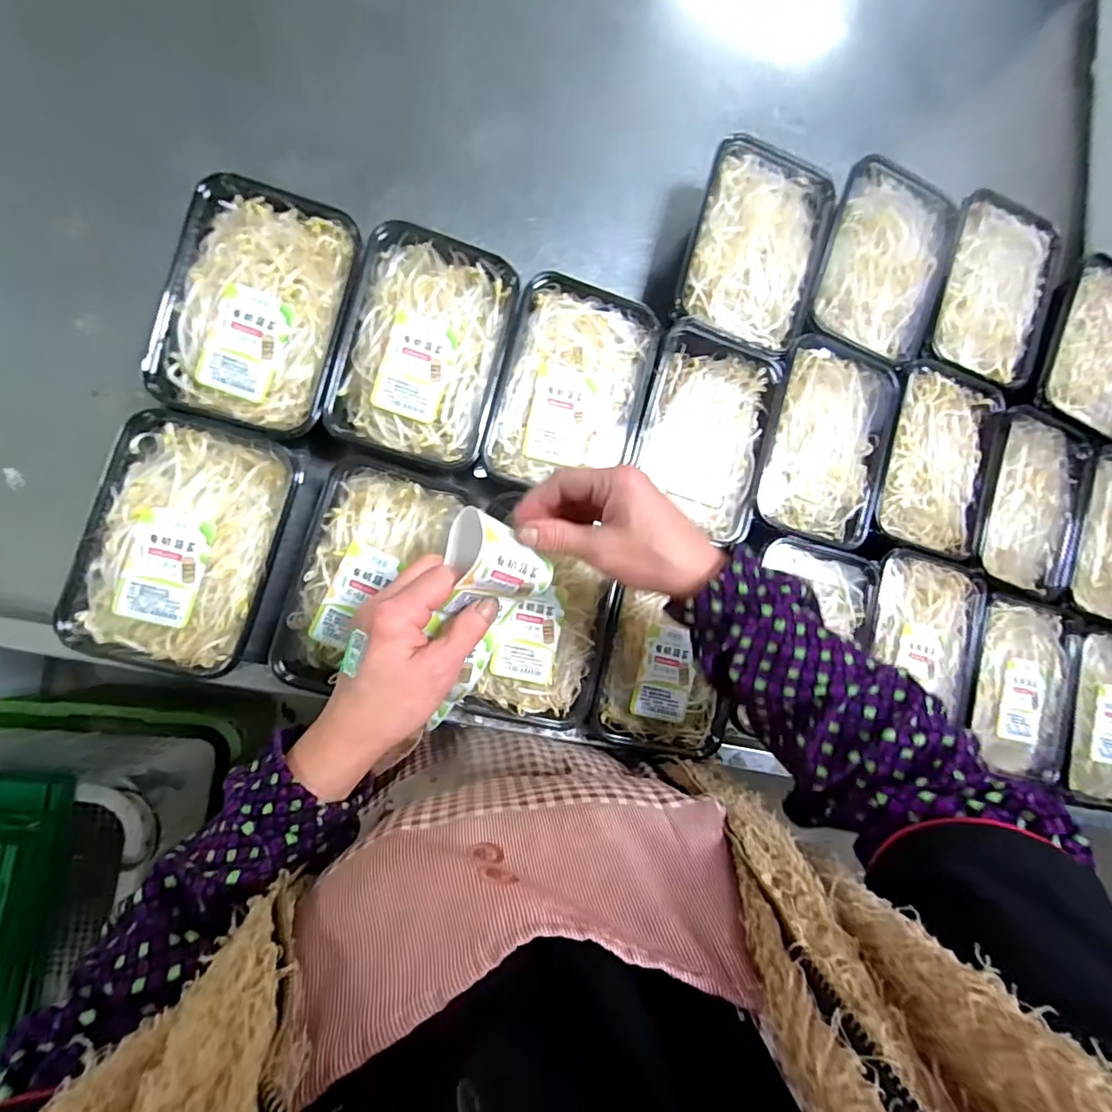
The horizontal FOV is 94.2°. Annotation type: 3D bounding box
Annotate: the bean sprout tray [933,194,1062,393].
[{"bbox_3d":[0.442,-0.268,0.520,0.123,0.030,0.175,16,87,-11],"label":"bean sprout tray"}]

